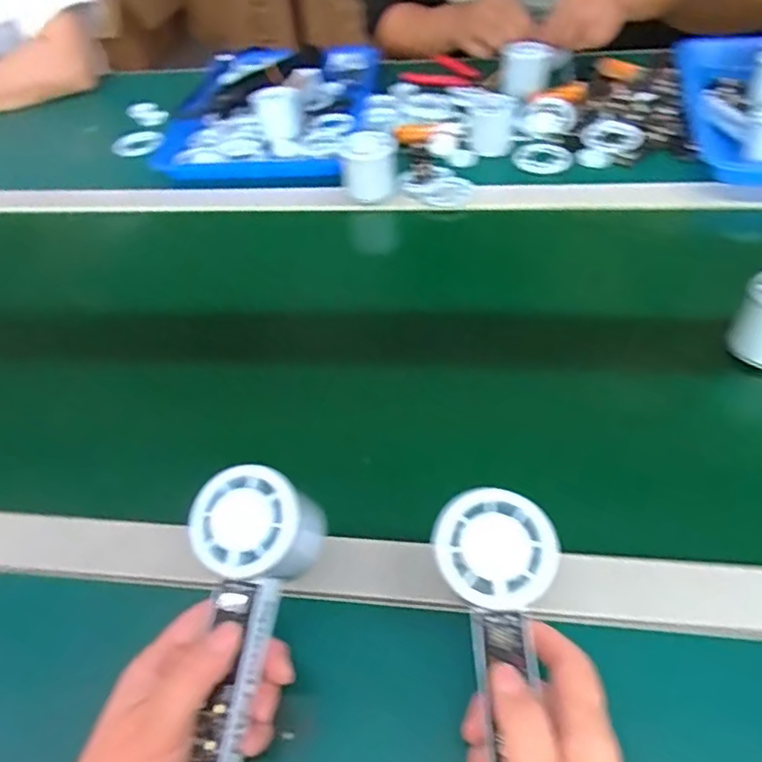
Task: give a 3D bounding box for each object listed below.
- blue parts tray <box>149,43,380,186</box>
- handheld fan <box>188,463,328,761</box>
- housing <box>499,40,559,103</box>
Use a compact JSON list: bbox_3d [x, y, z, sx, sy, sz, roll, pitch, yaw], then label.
[{"bbox_3d":[-0.141,-0.393,0.848,0.264,0.062,0.367,5,49,10],"label":"blue parts tray"},{"bbox_3d":[-0.072,0.121,0.326,0.066,0.045,0.150,7,84,11],"label":"handheld fan"},{"bbox_3d":[0.188,-0.401,0.797,0.052,0.044,0.057,-3,48,3],"label":"housing"}]

